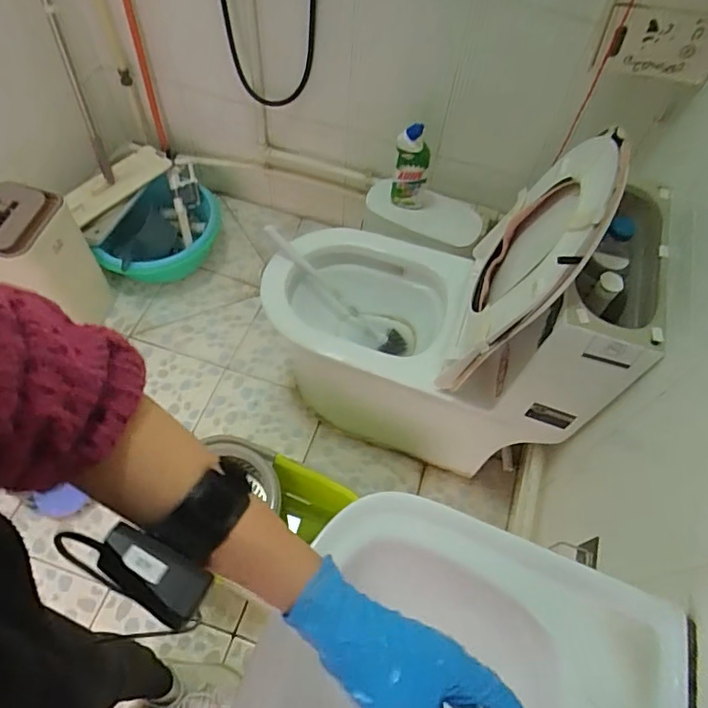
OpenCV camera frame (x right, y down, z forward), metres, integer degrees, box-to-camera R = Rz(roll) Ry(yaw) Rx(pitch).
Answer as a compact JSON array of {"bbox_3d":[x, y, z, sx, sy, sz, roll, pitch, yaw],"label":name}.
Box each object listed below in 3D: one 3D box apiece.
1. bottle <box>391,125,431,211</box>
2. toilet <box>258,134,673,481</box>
[{"bbox_3d":[0.145,-0.457,1.371,0.083,0.246,0.071,16,61,6],"label":"bottle"},{"bbox_3d":[0.160,-0.095,1.134,0.678,0.810,0.362,17,61,7],"label":"toilet"}]

